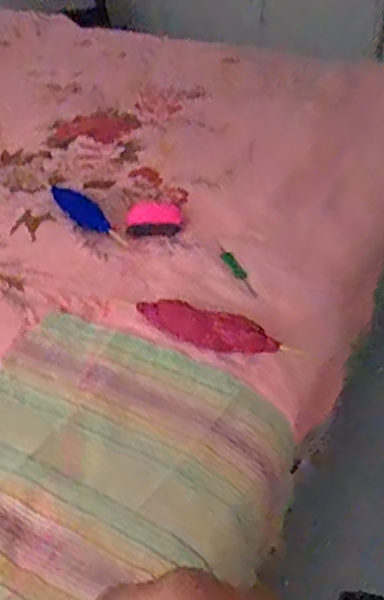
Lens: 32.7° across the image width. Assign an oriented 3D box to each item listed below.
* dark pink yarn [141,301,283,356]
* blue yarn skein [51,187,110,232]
[{"bbox_3d":[0.014,0.035,0.777,0.180,0.045,0.041,20,42,26],"label":"dark pink yarn"},{"bbox_3d":[-0.183,-0.149,1.054,0.044,0.018,0.160,-22,41,-25],"label":"blue yarn skein"}]

